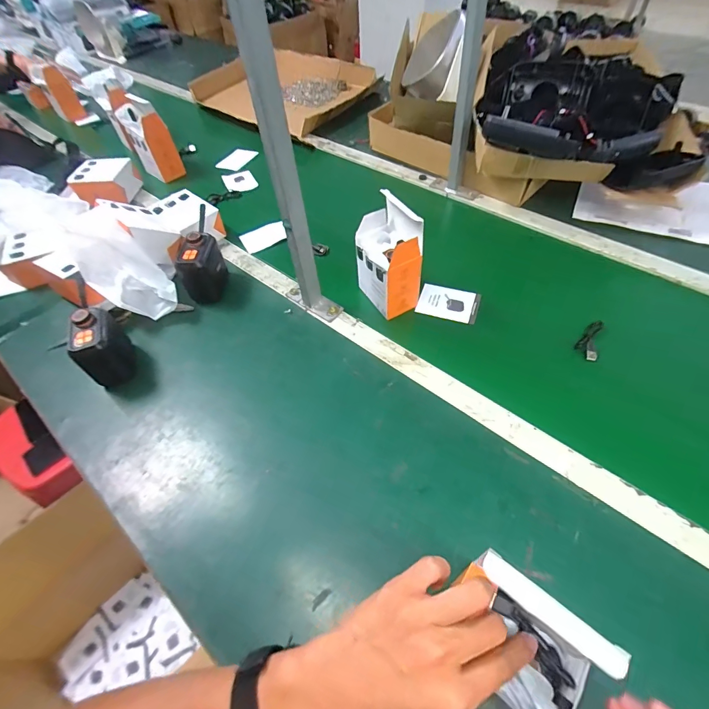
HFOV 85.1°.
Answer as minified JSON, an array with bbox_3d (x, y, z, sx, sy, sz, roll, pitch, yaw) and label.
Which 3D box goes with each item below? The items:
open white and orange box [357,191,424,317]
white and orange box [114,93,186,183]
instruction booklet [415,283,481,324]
[{"bbox_3d":[0.053,-0.154,0.612,0.068,0.168,0.101,-26,56,-15],"label":"open white and orange box"},{"bbox_3d":[-0.489,-0.514,0.923,0.078,0.161,0.113,-37,58,-22],"label":"white and orange box"},{"bbox_3d":[0.163,-0.089,0.672,0.101,0.009,0.063,15,68,15],"label":"instruction booklet"}]

